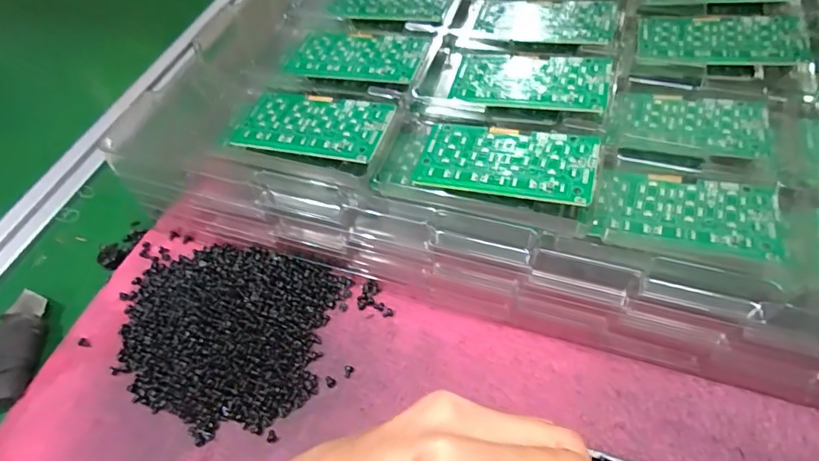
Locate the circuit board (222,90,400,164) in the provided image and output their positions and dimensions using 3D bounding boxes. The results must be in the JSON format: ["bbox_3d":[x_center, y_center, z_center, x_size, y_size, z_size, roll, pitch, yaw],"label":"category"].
[{"bbox_3d":[-0.059,-0.066,0.296,0.094,0.007,0.048,13,59,14],"label":"circuit board"}]

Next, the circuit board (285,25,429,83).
[{"bbox_3d":[-0.036,-0.122,0.331,0.091,0.005,0.053,10,58,12],"label":"circuit board"}]

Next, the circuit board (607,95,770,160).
[{"bbox_3d":[0.167,-0.065,0.293,0.081,0.009,0.047,13,59,14],"label":"circuit board"}]

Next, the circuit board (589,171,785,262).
[{"bbox_3d":[0.144,-0.011,0.255,0.085,0.006,0.048,12,58,13],"label":"circuit board"}]

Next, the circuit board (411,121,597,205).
[{"bbox_3d":[0.053,-0.039,0.269,0.094,0.004,0.047,10,58,19],"label":"circuit board"}]

